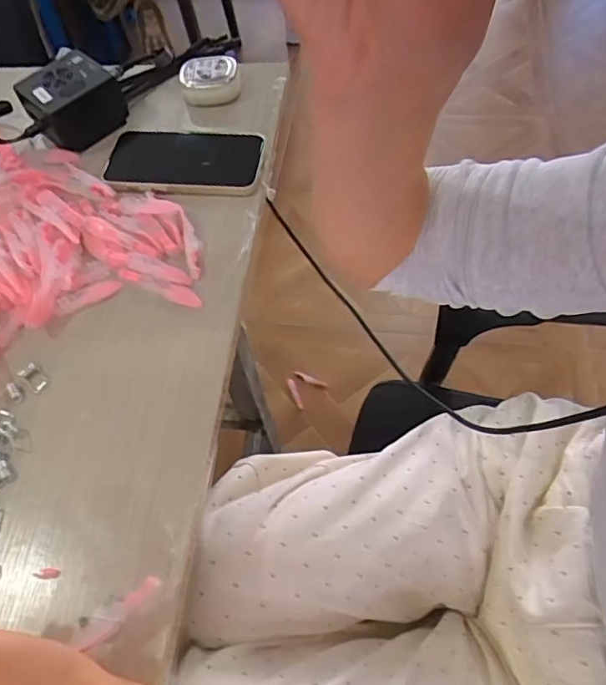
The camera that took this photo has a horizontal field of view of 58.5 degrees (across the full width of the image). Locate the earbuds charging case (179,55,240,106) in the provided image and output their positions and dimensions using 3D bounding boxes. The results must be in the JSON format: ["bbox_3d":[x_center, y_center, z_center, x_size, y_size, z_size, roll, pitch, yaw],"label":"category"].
[{"bbox_3d":[-0.094,-0.265,0.548,0.058,0.035,0.034,-15,59,-4],"label":"earbuds charging case"}]

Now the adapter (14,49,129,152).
[{"bbox_3d":[-0.223,-0.237,0.528,0.070,0.054,0.079,34,68,22],"label":"adapter"}]

